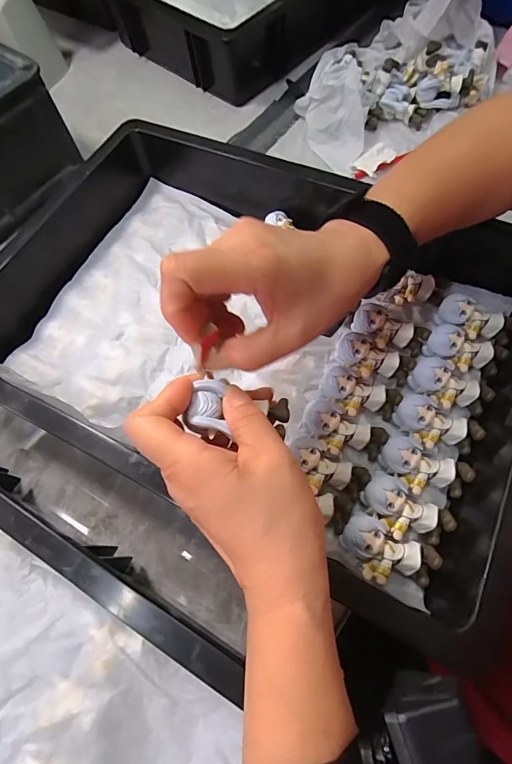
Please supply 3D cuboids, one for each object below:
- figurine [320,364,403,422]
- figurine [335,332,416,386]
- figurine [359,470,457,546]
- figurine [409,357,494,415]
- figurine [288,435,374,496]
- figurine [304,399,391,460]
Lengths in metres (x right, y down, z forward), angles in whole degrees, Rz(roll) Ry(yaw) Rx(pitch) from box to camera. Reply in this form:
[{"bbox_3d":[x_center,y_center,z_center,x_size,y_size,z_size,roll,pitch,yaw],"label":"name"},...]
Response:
[{"bbox_3d":[0.083,0.010,0.297,0.062,0.028,0.036,23,70,13],"label":"figurine"},{"bbox_3d":[0.098,-0.016,0.308,0.062,0.025,0.031,20,70,12],"label":"figurine"},{"bbox_3d":[0.105,0.092,0.263,0.063,0.025,0.039,29,69,-1],"label":"figurine"},{"bbox_3d":[0.155,0.008,0.295,0.062,0.029,0.030,24,68,-2],"label":"figurine"},{"bbox_3d":[0.052,0.066,0.279,0.060,0.026,0.037,31,69,-1],"label":"figurine"},{"bbox_3d":[0.066,0.041,0.291,0.064,0.028,0.034,24,68,-2],"label":"figurine"}]

